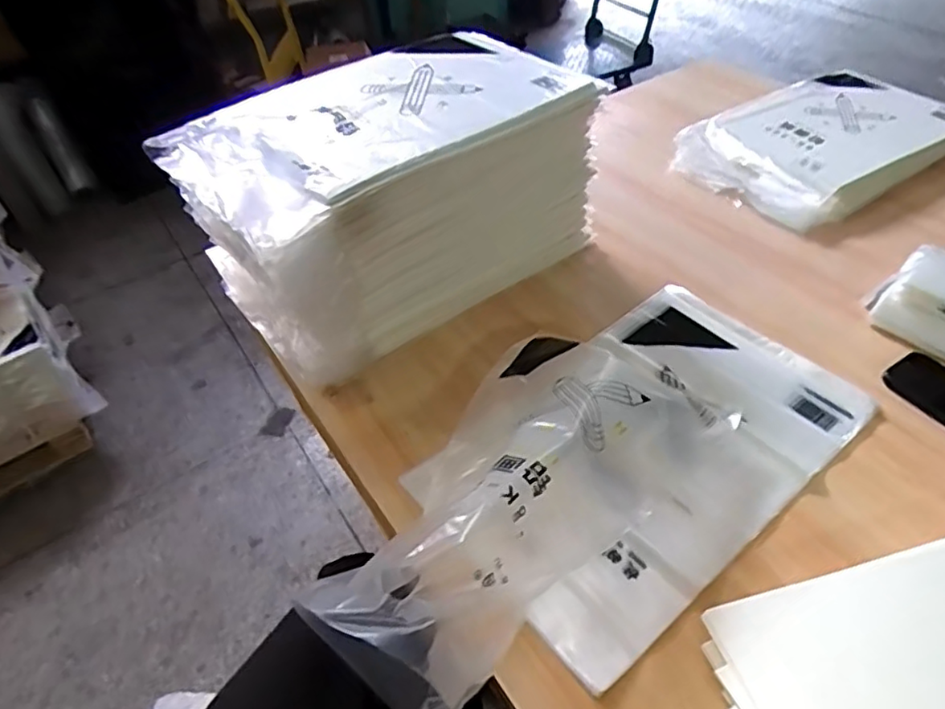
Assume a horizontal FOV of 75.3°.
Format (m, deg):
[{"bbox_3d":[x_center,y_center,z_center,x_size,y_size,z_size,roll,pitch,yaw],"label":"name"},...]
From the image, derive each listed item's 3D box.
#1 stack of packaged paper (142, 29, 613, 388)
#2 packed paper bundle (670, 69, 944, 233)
[{"bbox_3d":[-0.096,-0.208,0.814,0.490,0.262,0.281,-28,50,-21],"label":"stack of packaged paper"},{"bbox_3d":[0.611,-0.370,1.086,0.455,0.075,0.298,-26,50,-20],"label":"packed paper bundle"}]

